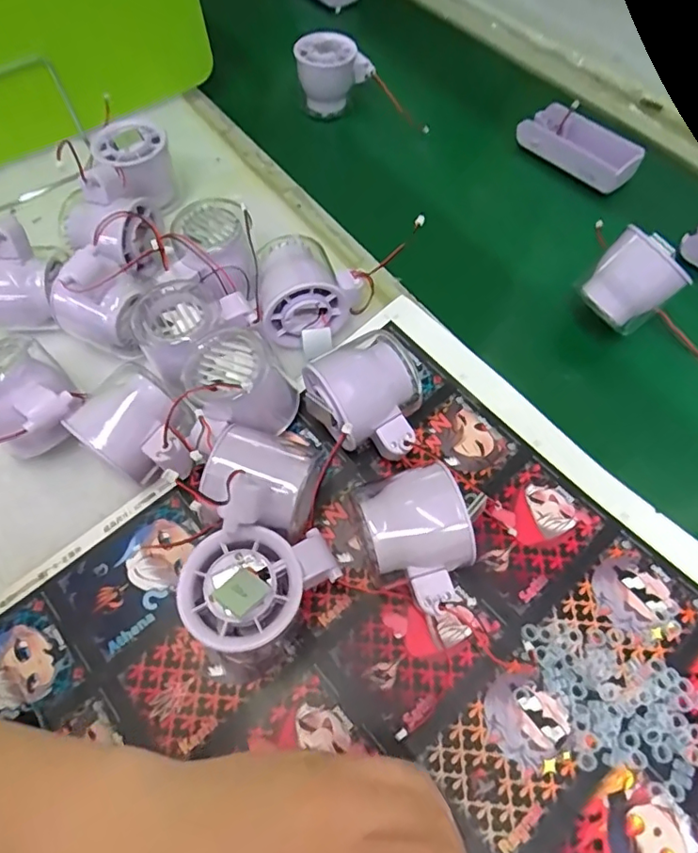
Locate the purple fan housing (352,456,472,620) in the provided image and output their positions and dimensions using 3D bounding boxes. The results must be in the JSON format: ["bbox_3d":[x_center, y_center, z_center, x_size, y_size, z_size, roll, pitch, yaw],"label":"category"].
[{"bbox_3d":[0.038,0.064,0.301,0.051,0.056,0.070,-16,60,-7],"label":"purple fan housing"}]

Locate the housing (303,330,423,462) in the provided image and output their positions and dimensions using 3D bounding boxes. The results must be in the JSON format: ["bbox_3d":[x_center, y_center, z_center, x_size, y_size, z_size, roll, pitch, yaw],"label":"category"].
[{"bbox_3d":[0.014,-0.013,0.345,0.063,0.051,0.075,-33,64,-16],"label":"housing"}]

